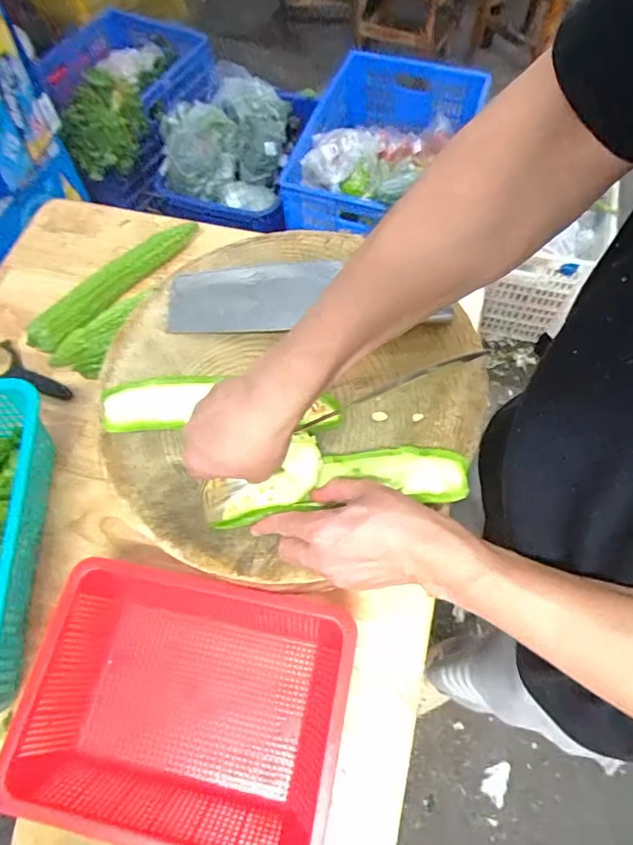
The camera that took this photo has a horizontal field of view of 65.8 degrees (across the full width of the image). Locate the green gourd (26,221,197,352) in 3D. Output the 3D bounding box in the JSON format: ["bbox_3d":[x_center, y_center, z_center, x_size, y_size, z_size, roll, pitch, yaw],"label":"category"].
[{"bbox_3d":[-0.306,-0.221,0.756,0.038,0.047,0.310,37,71,17],"label":"green gourd"}]

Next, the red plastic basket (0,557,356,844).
[{"bbox_3d":[-0.133,0.281,0.494,0.304,0.101,0.220,10,66,6],"label":"red plastic basket"}]

